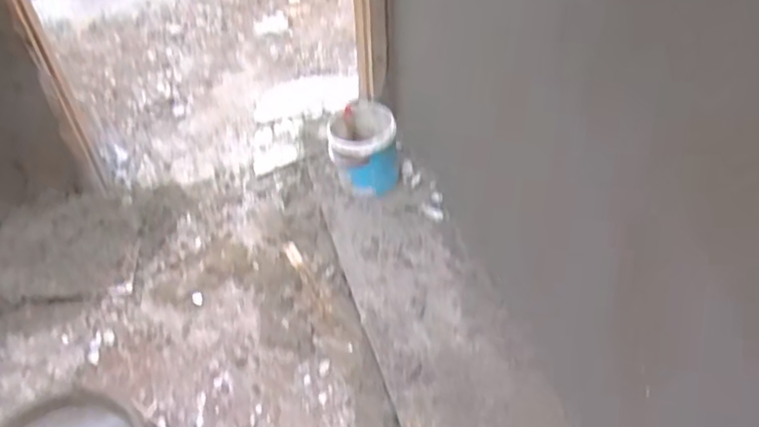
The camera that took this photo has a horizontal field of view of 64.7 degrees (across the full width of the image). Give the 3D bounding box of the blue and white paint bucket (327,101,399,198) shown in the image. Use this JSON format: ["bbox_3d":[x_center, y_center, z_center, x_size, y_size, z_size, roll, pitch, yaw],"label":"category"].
[{"bbox_3d":[-0.043,-0.176,1.651,0.180,0.187,0.210,-3,45,-2],"label":"blue and white paint bucket"}]

